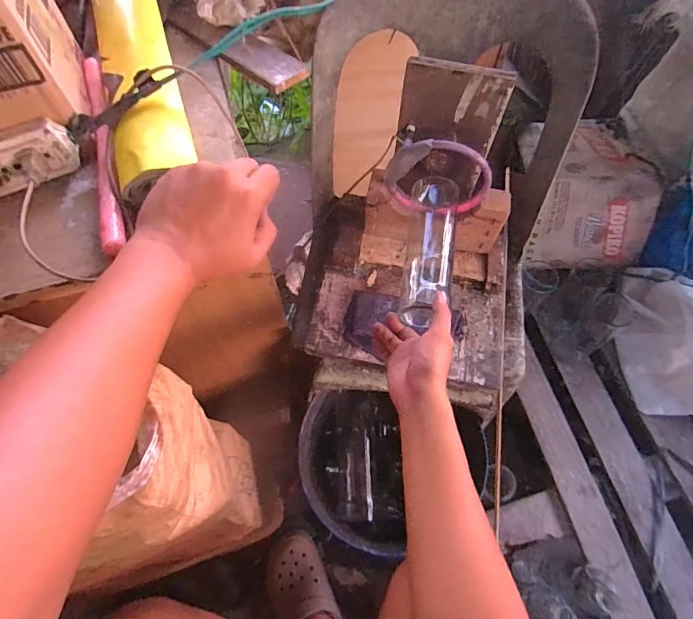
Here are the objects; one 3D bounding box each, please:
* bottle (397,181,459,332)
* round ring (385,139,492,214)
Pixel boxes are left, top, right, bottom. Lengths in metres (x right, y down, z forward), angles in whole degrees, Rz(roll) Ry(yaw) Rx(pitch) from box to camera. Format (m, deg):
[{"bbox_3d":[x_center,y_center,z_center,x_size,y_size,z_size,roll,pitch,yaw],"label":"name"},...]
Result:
[{"bbox_3d":[0.120,-0.087,0.609,0.063,0.053,0.246,10,65,6],"label":"bottle"},{"bbox_3d":[0.130,-0.189,0.601,0.151,0.108,0.037,8,64,5],"label":"round ring"}]

